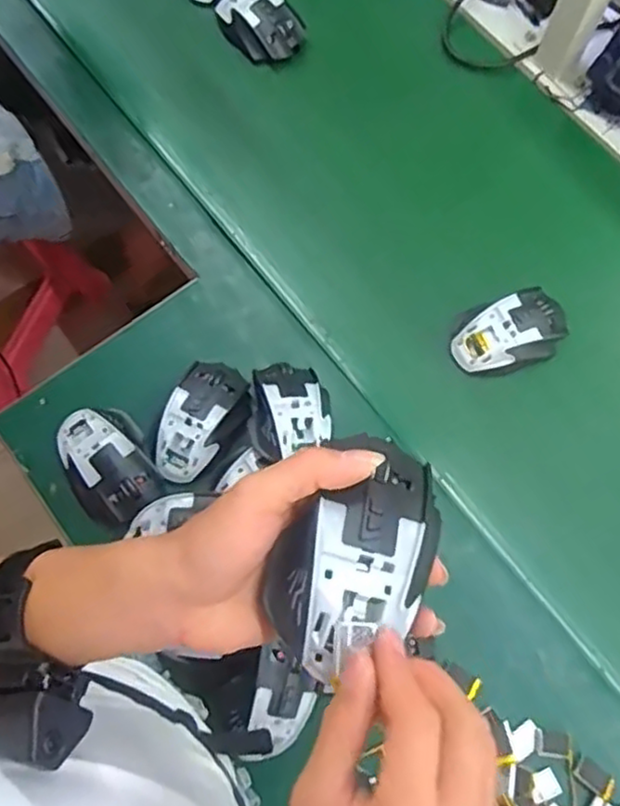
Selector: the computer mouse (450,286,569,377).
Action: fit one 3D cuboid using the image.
[{"bbox_3d":[0.199,-0.067,0.670,0.112,0.034,0.068,-26,74,-7],"label":"computer mouse"}]

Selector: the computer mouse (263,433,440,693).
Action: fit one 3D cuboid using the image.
[{"bbox_3d":[0.024,0.072,0.323,0.067,0.031,0.112,27,75,9],"label":"computer mouse"}]

